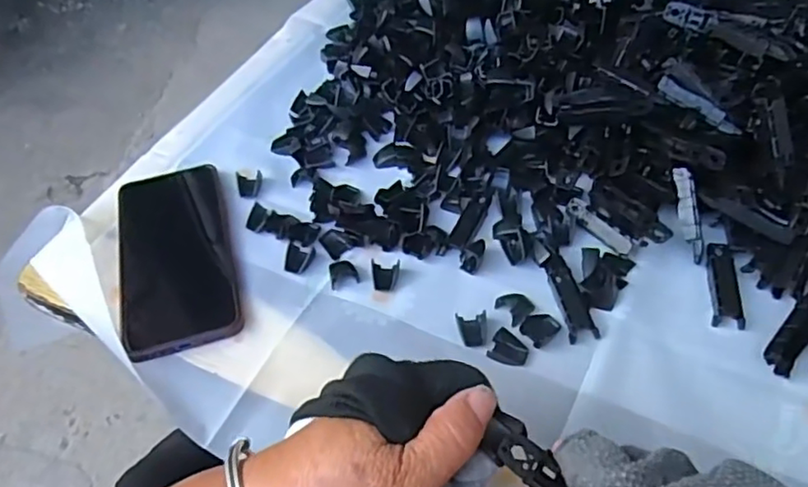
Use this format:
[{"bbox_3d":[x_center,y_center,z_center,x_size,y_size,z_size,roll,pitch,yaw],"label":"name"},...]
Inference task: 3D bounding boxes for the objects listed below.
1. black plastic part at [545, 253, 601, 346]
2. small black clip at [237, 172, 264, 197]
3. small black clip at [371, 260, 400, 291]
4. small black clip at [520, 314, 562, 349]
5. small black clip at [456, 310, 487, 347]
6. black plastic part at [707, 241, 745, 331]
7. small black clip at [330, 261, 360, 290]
[{"bbox_3d":[0.107,0.032,0.410,0.019,0.009,0.065,-9,50,-2],"label":"black plastic part"},{"bbox_3d":[-0.122,-0.047,0.503,0.020,0.006,0.023,-9,50,-2],"label":"small black clip"},{"bbox_3d":[-0.012,0.021,0.431,0.019,0.004,0.024,-5,50,1],"label":"small black clip"},{"bbox_3d":[0.086,0.053,0.400,0.023,0.004,0.019,-37,57,-23],"label":"small black clip"},{"bbox_3d":[0.044,0.054,0.401,0.018,0.006,0.023,-8,50,-1],"label":"small black clip"},{"bbox_3d":[0.207,0.024,0.409,0.017,0.008,0.063,6,51,10],"label":"black plastic part"},{"bbox_3d":[-0.042,0.020,0.435,0.019,0.004,0.020,-17,51,-8],"label":"small black clip"}]

